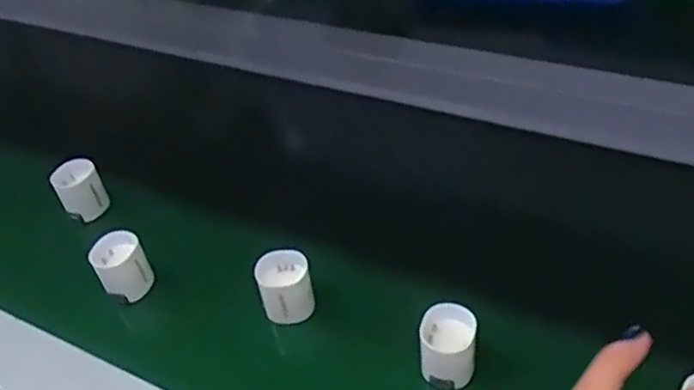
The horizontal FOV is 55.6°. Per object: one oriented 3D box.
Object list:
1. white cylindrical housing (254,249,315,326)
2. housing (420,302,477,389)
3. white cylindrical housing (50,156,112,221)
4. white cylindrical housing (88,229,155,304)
[{"bbox_3d":[-0.036,0.055,0.393,0.030,0.036,0.027,-17,46,-10],"label":"white cylindrical housing"},{"bbox_3d":[0.054,0.080,0.350,0.028,0.032,0.032,3,46,10],"label":"housing"},{"bbox_3d":[-0.196,-0.003,0.486,0.031,0.038,0.031,-3,45,3],"label":"white cylindrical housing"},{"bbox_3d":[-0.145,0.045,0.424,0.031,0.034,0.031,-3,45,3],"label":"white cylindrical housing"}]

